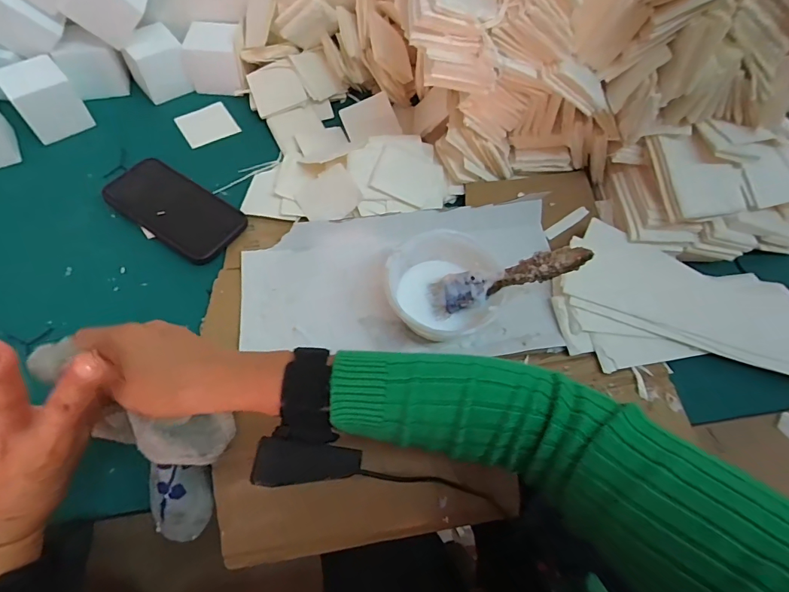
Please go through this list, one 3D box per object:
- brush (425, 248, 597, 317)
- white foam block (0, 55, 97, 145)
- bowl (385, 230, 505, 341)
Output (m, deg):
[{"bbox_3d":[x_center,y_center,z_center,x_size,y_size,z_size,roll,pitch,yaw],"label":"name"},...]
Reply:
[{"bbox_3d":[0.100,-0.015,0.399,0.149,0.015,0.039,-17,55,29],"label":"brush"},{"bbox_3d":[-0.434,-0.245,0.542,0.069,0.067,0.071,-35,68,-21],"label":"white foam block"},{"bbox_3d":[0.048,-0.005,0.426,0.106,0.062,0.101,2,60,-3],"label":"bowl"}]

